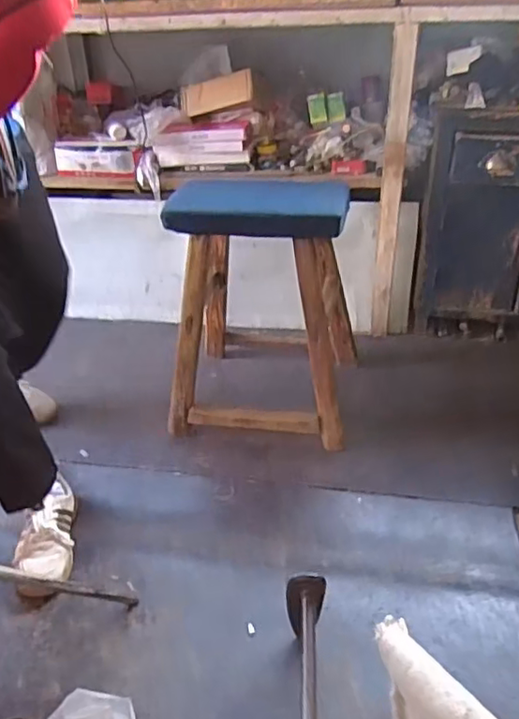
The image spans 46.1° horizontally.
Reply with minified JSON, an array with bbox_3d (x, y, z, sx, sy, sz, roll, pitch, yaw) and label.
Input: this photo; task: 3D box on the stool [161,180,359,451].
[{"bbox_3d":[0.010,-0.117,1.268,0.364,0.465,0.309,3,34,9],"label":"stool"}]

